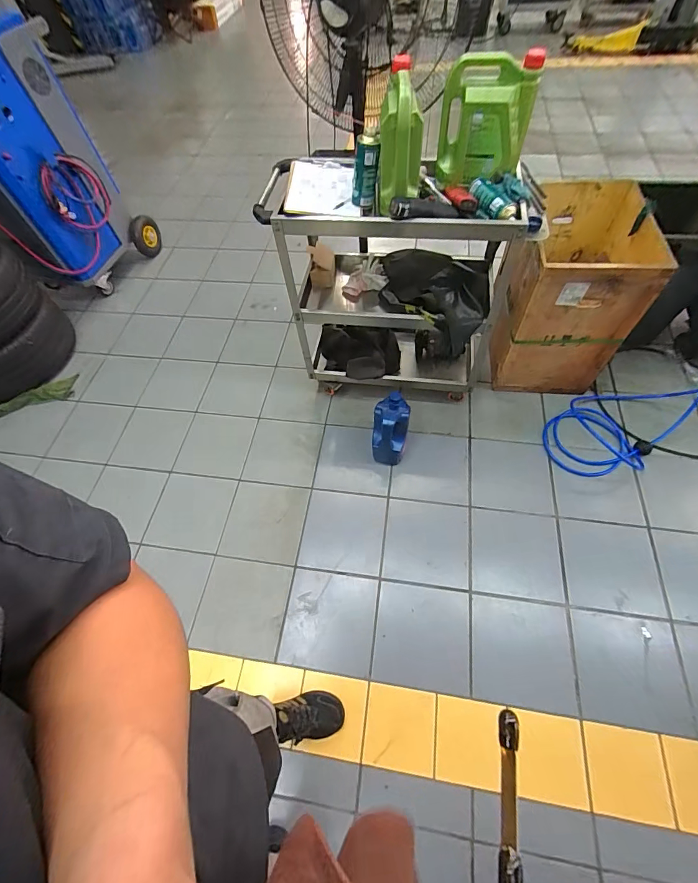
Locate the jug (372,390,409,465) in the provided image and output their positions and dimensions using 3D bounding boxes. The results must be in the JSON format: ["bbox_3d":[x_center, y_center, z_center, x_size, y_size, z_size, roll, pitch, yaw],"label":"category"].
[{"bbox_3d":[0.167,-0.045,1.515,0.136,0.255,0.175,8,61,10],"label":"jug"}]

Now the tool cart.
[{"bbox_3d":[0.161,-0.564,1.470,0.785,0.785,0.392,3,60,7],"label":"tool cart"}]

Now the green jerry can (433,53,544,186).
[{"bbox_3d":[0.361,-0.854,1.028,0.230,0.244,0.109,11,61,11],"label":"green jerry can"}]

